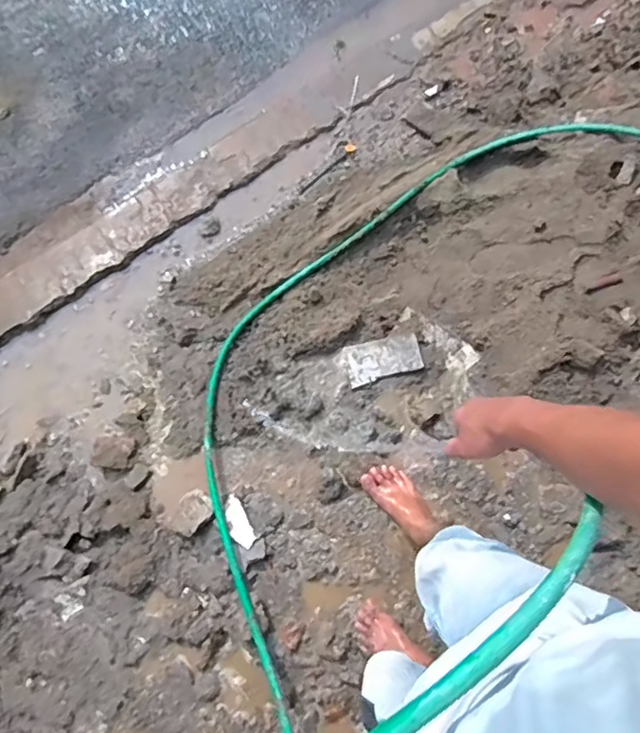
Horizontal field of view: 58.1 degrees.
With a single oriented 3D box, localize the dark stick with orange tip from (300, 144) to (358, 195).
[{"bbox_3d":[0.028,-0.592,1.734,0.033,0.016,0.233,42,80,11],"label":"dark stick with orange tip"}]

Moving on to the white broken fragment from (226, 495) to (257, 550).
[{"bbox_3d":[-0.197,0.377,1.400,0.055,0.009,0.133,-14,60,-26],"label":"white broken fragment"}]

